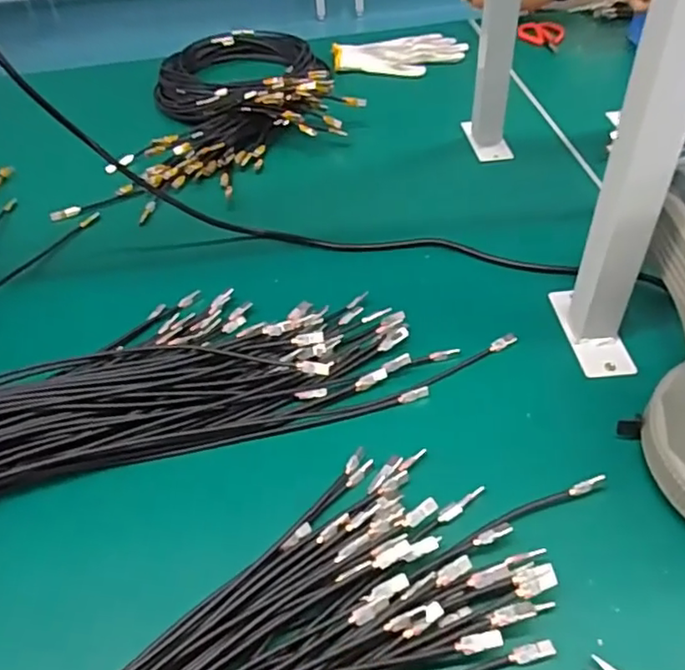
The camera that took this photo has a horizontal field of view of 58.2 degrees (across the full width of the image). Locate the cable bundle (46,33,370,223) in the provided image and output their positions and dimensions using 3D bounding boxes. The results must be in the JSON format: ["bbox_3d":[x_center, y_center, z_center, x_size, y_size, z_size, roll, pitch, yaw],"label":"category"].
[{"bbox_3d":[-0.134,-0.313,0.817,0.310,0.079,0.503,3,45,8],"label":"cable bundle"}]

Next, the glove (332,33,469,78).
[{"bbox_3d":[0.096,-0.421,0.924,0.201,0.021,0.126,-20,46,-14],"label":"glove"}]

